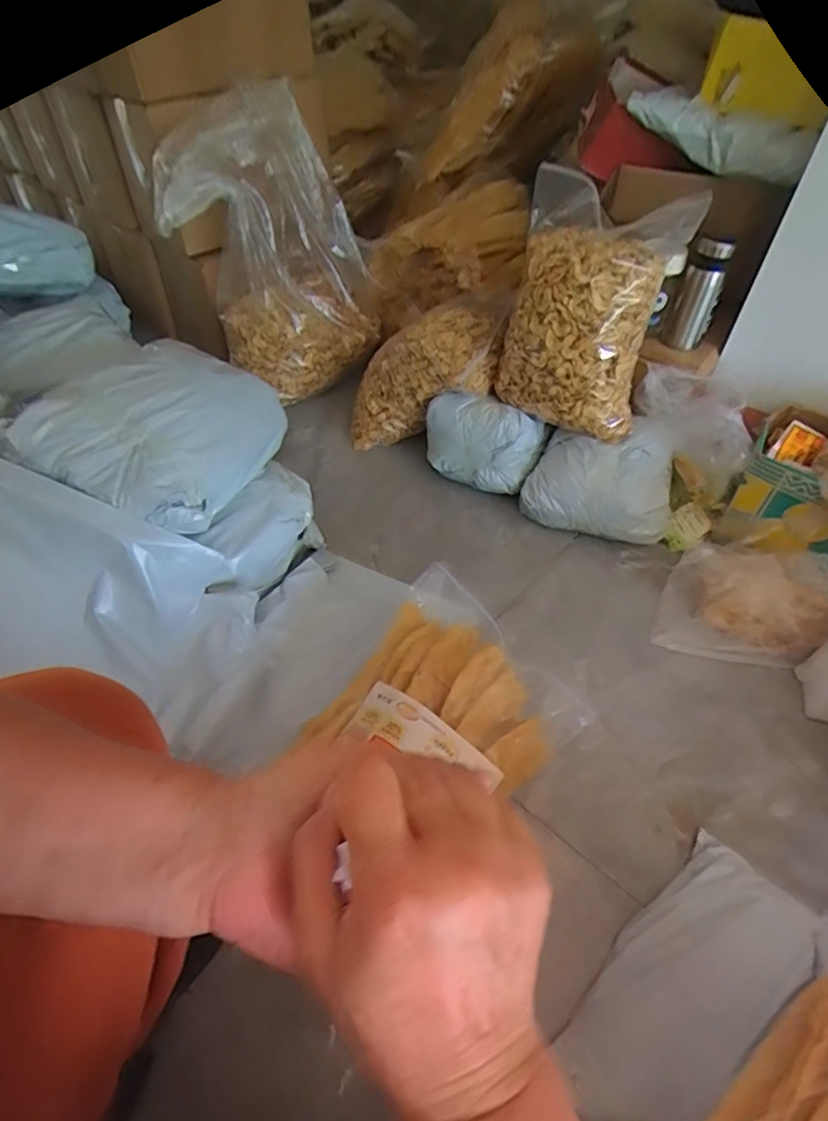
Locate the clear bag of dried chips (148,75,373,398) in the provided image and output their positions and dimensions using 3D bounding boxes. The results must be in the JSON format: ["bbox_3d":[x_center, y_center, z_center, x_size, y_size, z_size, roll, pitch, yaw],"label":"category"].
[{"bbox_3d":[-0.280,-0.634,1.191,0.373,0.522,0.249,-1,48,-3],"label":"clear bag of dried chips"}]

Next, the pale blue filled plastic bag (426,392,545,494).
[{"bbox_3d":[0.128,-0.236,1.121,0.227,0.136,0.113,25,52,19],"label":"pale blue filled plastic bag"}]

